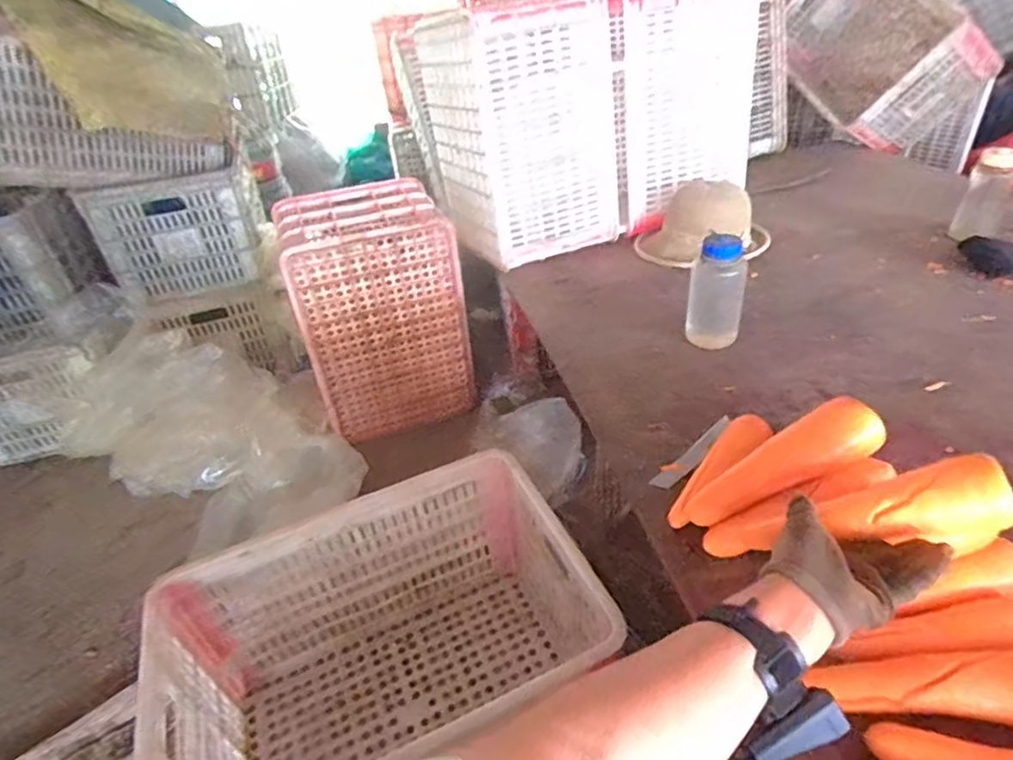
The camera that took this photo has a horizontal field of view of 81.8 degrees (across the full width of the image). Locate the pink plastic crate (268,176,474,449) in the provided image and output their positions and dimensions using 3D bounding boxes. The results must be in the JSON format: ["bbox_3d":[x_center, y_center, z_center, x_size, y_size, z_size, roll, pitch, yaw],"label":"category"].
[{"bbox_3d":[-0.294,-0.150,1.359,0.333,0.506,0.258,-17,37,-14],"label":"pink plastic crate"}]

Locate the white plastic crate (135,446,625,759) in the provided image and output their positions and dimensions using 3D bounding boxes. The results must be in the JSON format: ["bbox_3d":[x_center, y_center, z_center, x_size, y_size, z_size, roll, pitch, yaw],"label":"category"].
[{"bbox_3d":[-0.173,0.367,0.831,0.561,0.303,0.297,-14,37,-10],"label":"white plastic crate"}]

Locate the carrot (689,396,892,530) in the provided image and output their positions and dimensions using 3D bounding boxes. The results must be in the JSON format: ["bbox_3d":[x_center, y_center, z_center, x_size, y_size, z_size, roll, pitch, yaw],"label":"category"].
[{"bbox_3d":[0.299,0.094,0.638,0.222,0.047,0.051,-32,36,7],"label":"carrot"}]

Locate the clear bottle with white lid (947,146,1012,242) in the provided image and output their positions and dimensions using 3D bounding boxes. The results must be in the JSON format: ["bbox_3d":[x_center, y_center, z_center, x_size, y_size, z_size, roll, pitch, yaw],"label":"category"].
[{"bbox_3d":[0.927,-0.345,1.137,0.074,0.176,0.067,21,44,32],"label":"clear bottle with white lid"}]

